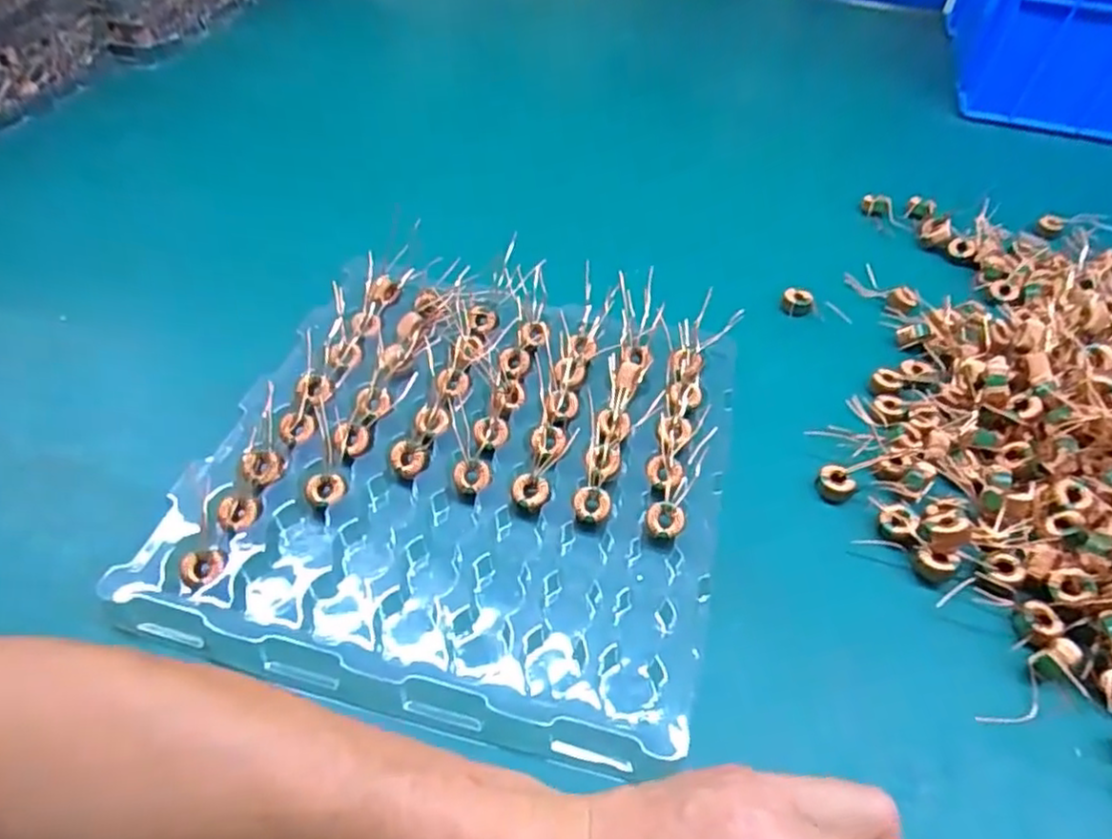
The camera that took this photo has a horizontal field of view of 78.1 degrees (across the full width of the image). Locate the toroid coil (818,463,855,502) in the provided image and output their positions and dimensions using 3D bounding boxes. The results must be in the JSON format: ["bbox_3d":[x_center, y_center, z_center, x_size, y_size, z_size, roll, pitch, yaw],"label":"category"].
[{"bbox_3d":[0.169,0.038,0.413,0.018,0.010,0.020,-13,52,-14],"label":"toroid coil"}]

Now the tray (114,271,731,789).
[{"bbox_3d":[-0.049,0.026,0.400,0.285,0.026,0.285,14,51,8],"label":"tray"}]

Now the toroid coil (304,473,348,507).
[{"bbox_3d":[-0.128,0.039,0.383,0.022,0.009,0.019,-21,55,-20],"label":"toroid coil"}]

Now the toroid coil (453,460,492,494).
[{"bbox_3d":[-0.048,0.032,0.391,0.020,0.008,0.017,7,50,3],"label":"toroid coil"}]

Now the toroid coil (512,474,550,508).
[{"bbox_3d":[-0.014,0.040,0.388,0.021,0.007,0.019,7,50,2],"label":"toroid coil"}]

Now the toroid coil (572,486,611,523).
[{"bbox_3d":[0.020,0.047,0.383,0.020,0.005,0.019,2,50,-2],"label":"toroid coil"}]

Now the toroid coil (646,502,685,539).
[{"bbox_3d":[0.060,0.055,0.378,0.020,0.006,0.019,2,50,-2],"label":"toroid coil"}]

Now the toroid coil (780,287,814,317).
[{"bbox_3d":[0.184,-0.089,0.525,0.022,0.013,0.022,2,50,-2],"label":"toroid coil"}]

